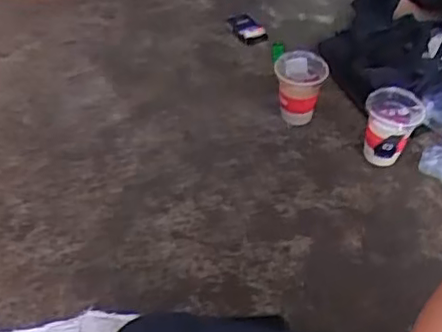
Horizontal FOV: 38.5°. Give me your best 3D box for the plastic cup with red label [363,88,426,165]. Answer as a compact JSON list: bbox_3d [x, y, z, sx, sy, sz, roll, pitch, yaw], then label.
[{"bbox_3d":[0.286,-0.068,1.067,0.091,0.108,0.093,1,43,-1],"label":"plastic cup with red label"}]

